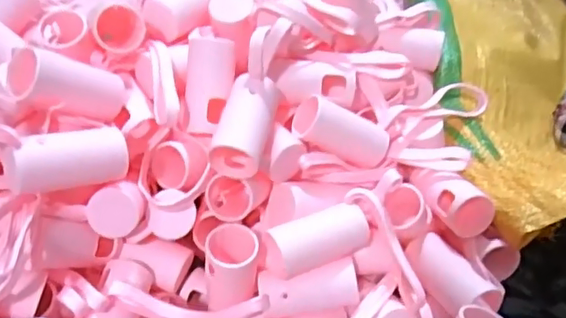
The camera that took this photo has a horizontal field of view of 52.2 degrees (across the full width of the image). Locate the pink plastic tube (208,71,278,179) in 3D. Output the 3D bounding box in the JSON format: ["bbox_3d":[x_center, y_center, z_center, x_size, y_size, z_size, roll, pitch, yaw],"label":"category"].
[{"bbox_3d":[-0.022,-0.023,0.355,0.030,0.030,0.066,13,67,9],"label":"pink plastic tube"}]

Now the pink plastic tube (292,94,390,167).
[{"bbox_3d":[0.041,-0.017,0.387,0.064,0.030,0.030,25,47,-15],"label":"pink plastic tube"}]

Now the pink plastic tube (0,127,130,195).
[{"bbox_3d":[-0.120,0.001,0.319,0.069,0.024,0.022,-12,46,-45],"label":"pink plastic tube"}]

